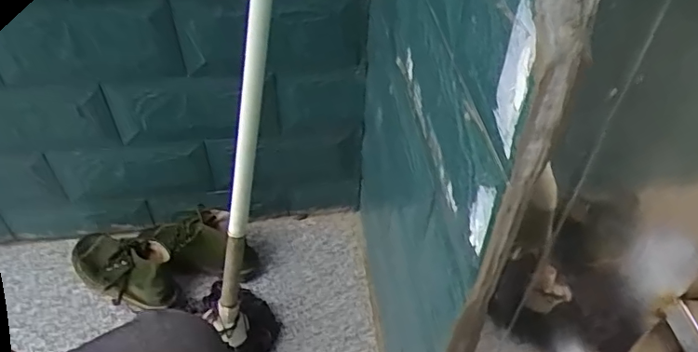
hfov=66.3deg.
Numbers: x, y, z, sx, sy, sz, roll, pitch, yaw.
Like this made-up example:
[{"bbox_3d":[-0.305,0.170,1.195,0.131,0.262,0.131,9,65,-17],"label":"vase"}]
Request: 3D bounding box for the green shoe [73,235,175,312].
[{"bbox_3d":[-0.438,0.175,1.019,0.240,0.093,0.099,16,48,13],"label":"green shoe"}]

